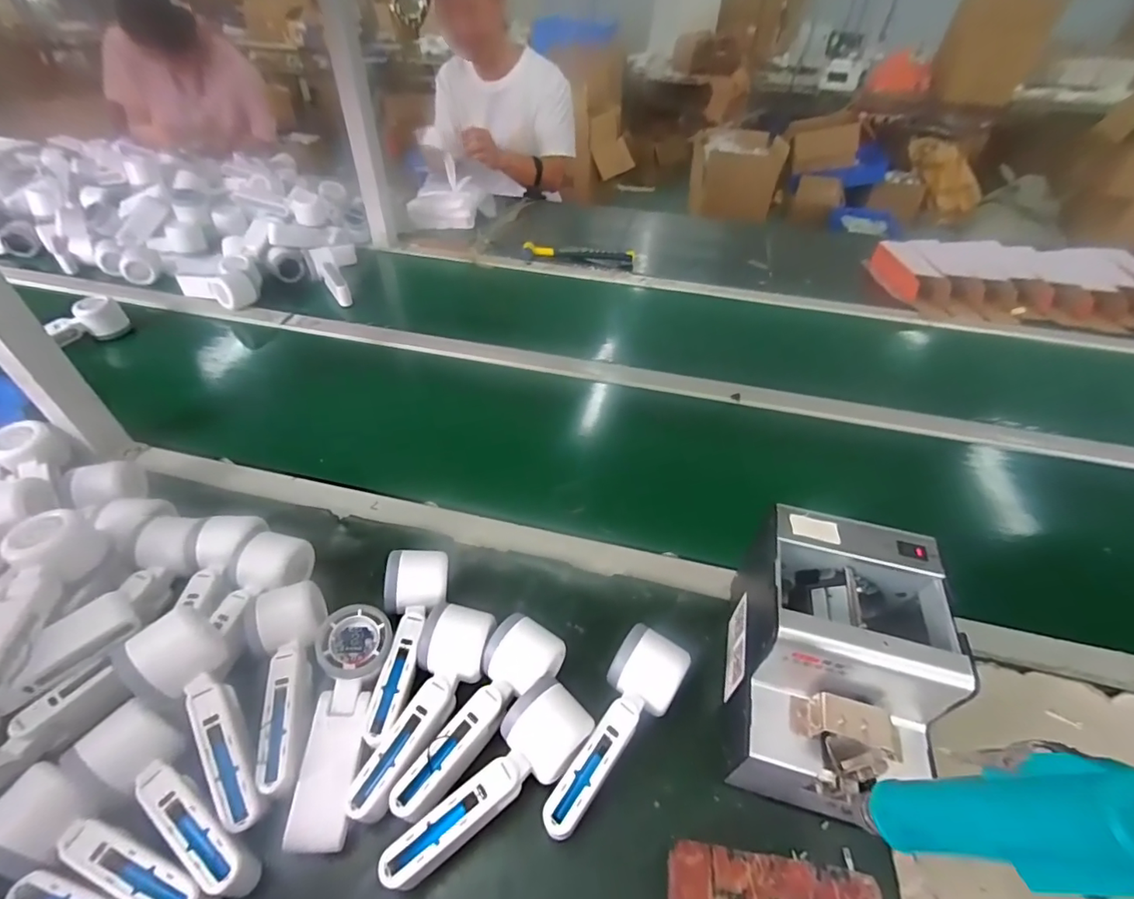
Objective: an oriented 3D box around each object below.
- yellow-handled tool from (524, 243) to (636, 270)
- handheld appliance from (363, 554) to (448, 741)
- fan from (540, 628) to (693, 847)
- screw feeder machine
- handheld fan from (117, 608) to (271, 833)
[{"bbox_3d":[0.027,-0.421,1.101,0.239,0.035,0.050,3,43,0],"label":"yellow-handled tool"},{"bbox_3d":[-0.133,0.165,0.444,0.059,0.053,0.156,-2,44,-5],"label":"handheld appliance"},{"bbox_3d":[0.037,0.219,0.399,0.057,0.051,0.163,29,49,25],"label":"fan"},{"bbox_3d":[0.201,0.166,0.397,0.129,0.147,0.173,10,44,7],"label":"screw feeder machine"},{"bbox_3d":[-0.270,0.202,0.381,0.049,0.055,0.165,-29,73,-29],"label":"handheld fan"}]

